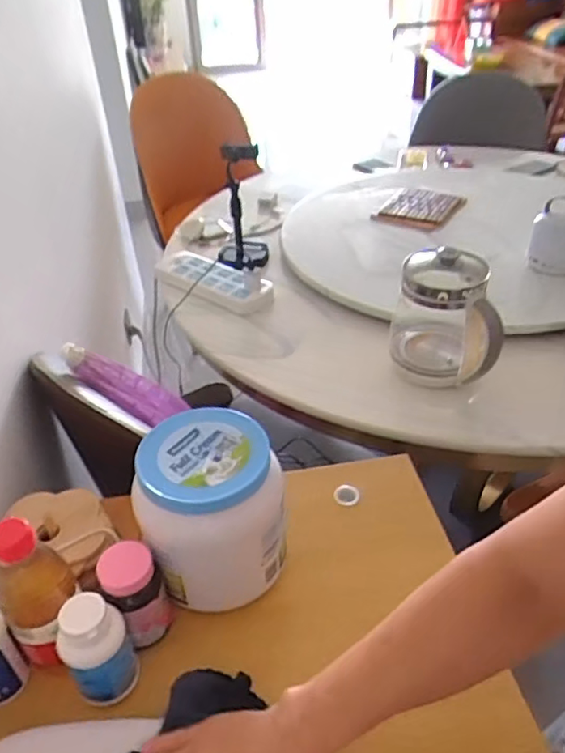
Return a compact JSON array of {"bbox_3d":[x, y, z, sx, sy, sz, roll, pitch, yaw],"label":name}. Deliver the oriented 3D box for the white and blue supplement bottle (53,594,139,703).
[{"bbox_3d":[-0.154,0.229,0.505,0.055,0.104,0.052,-2,38,2],"label":"white and blue supplement bottle"}]

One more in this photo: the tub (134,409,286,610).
[{"bbox_3d":[-0.066,0.138,0.589,0.130,0.169,0.135,-2,38,2],"label":"tub"}]

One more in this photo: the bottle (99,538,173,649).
[{"bbox_3d":[-0.132,0.199,0.549,0.054,0.098,0.051,-25,43,-25],"label":"bottle"}]

